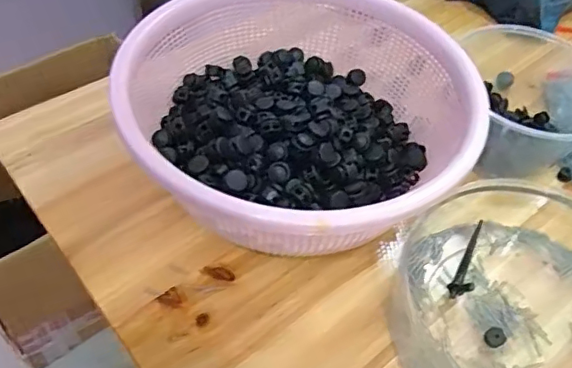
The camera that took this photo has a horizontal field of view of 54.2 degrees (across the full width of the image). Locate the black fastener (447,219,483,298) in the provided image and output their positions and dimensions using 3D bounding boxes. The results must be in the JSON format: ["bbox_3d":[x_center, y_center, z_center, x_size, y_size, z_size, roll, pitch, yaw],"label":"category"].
[{"bbox_3d":[0.148,0.056,0.438,0.016,0.018,0.083,28,53,17],"label":"black fastener"}]

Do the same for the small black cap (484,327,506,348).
[{"bbox_3d":[0.149,0.110,0.399,0.012,0.014,0.012,3,50,-4],"label":"small black cap"}]

